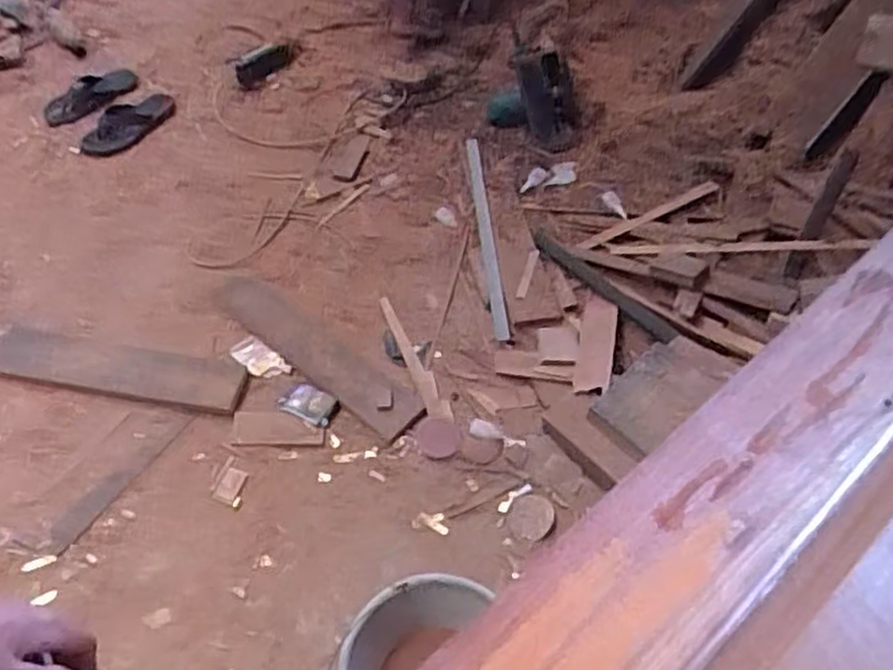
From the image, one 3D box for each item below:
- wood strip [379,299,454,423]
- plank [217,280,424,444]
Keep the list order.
[{"bbox_3d":[-0.068,0.046,1.590,0.049,0.009,0.337,-15,55,-15],"label":"wood strip"},{"bbox_3d":[-0.282,0.029,1.564,0.544,0.018,0.120,33,57,19],"label":"plank"}]

